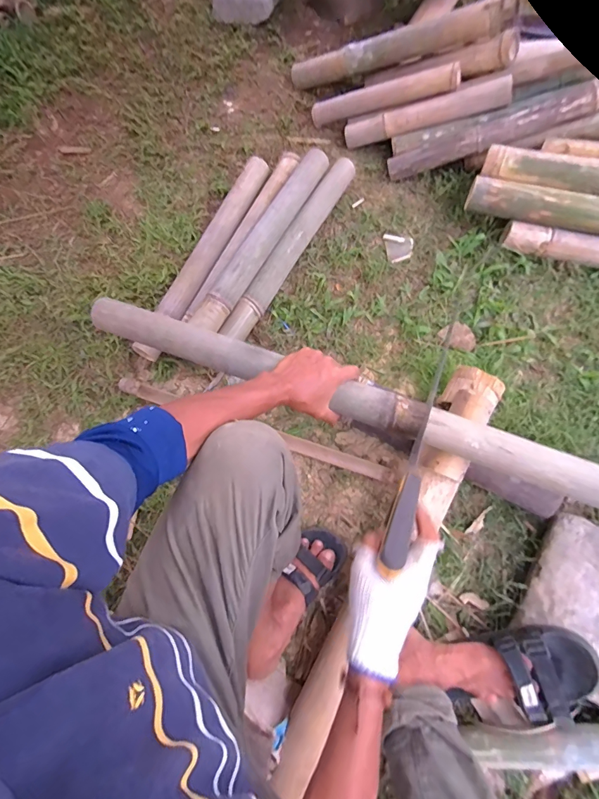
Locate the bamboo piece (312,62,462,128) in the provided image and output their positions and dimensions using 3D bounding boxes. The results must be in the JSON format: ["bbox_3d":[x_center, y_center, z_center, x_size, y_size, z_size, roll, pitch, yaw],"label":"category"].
[{"bbox_3d":[0.214,-0.808,1.020,0.401,0.044,0.059,9,72,31],"label":"bamboo piece"}]

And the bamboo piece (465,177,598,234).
[{"bbox_3d":[0.603,-0.423,0.850,0.435,0.062,0.056,16,71,9],"label":"bamboo piece"}]

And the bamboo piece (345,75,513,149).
[{"bbox_3d":[0.315,-0.733,0.986,0.407,0.050,0.057,3,72,28],"label":"bamboo piece"}]

